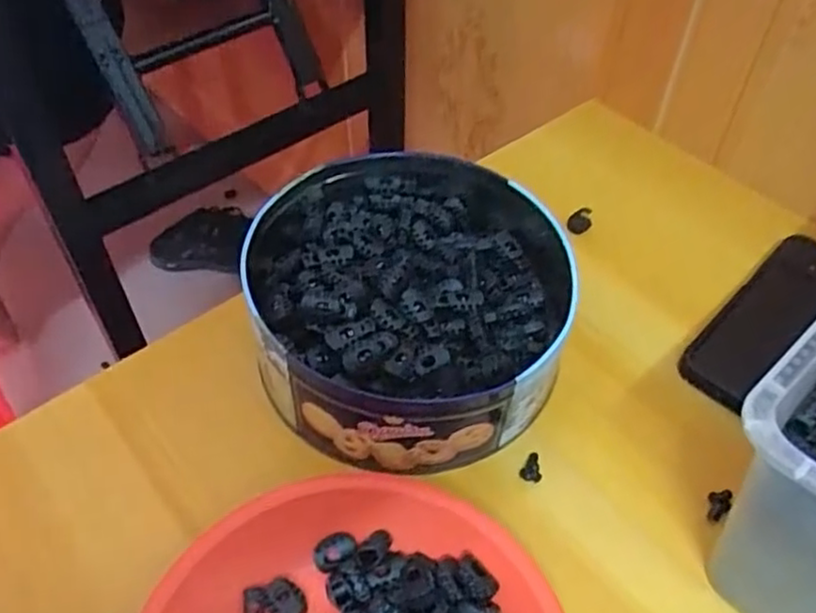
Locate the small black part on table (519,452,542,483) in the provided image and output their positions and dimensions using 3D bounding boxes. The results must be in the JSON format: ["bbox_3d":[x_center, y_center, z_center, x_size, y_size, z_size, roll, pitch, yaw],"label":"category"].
[{"bbox_3d":[0.070,0.090,0.392,0.012,0.006,0.016,14,51,12],"label":"small black part on table"}]

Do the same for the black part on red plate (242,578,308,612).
[{"bbox_3d":[-0.065,0.144,0.342,0.030,0.006,0.020,6,49,5],"label":"black part on red plate"}]

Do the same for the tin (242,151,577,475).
[{"bbox_3d":[0.005,-0.005,0.427,0.193,0.077,0.194,0,49,0],"label":"tin"}]

